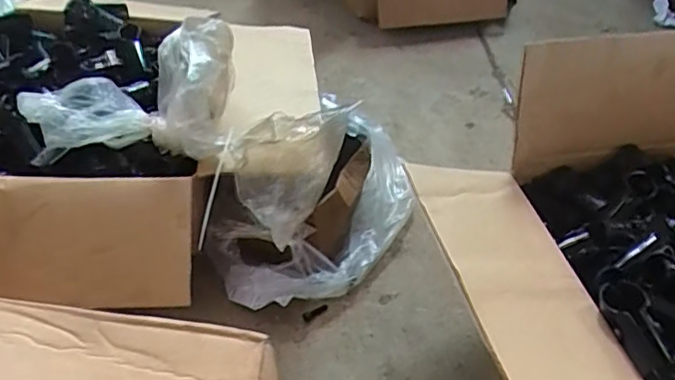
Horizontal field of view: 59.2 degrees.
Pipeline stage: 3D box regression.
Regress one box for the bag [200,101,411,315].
[{"bbox_3d":[-0.008,-0.004,0.648,0.253,0.217,0.122,-24,52,-27],"label":"bag"}]

